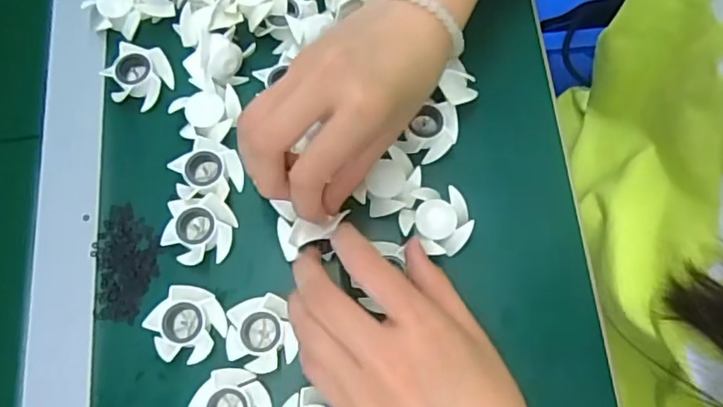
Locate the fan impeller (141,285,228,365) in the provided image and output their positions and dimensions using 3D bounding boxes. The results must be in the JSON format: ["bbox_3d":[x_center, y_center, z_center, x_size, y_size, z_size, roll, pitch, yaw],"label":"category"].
[{"bbox_3d":[-0.099,0.069,0.329,0.038,0.020,0.039,-1,70,3],"label":"fan impeller"}]

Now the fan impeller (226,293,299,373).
[{"bbox_3d":[-0.058,0.074,0.326,0.034,0.014,0.040,-10,70,0],"label":"fan impeller"}]

